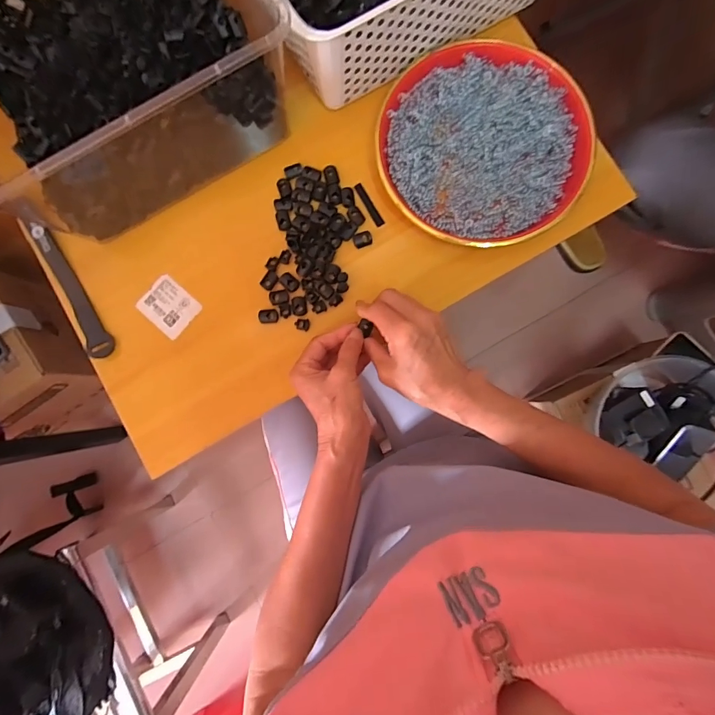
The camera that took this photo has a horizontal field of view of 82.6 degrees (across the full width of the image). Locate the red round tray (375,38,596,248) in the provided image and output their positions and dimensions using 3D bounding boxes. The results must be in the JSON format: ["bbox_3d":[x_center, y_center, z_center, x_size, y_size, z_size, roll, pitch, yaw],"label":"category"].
[{"bbox_3d":[0.131,-0.222,0.429,0.210,0.024,0.207,0,86,2],"label":"red round tray"}]

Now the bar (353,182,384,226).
[{"bbox_3d":[0.013,-0.166,0.441,0.010,0.004,0.053,-29,86,0],"label":"bar"}]

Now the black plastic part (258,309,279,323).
[{"bbox_3d":[-0.094,-0.044,0.430,0.021,0.004,0.015,-5,86,1],"label":"black plastic part"}]

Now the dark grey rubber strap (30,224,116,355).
[{"bbox_3d":[-0.307,-0.072,0.438,0.023,0.011,0.158,-29,86,0],"label":"dark grey rubber strap"}]

